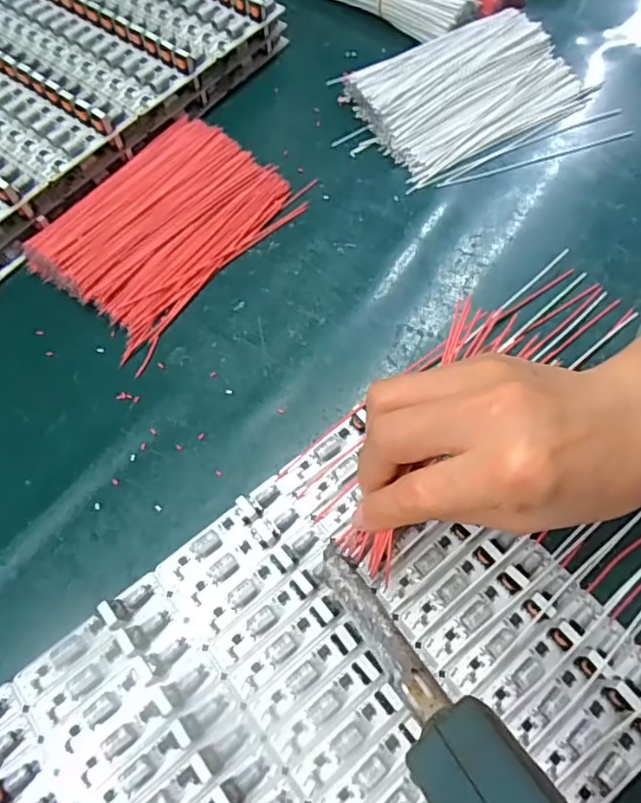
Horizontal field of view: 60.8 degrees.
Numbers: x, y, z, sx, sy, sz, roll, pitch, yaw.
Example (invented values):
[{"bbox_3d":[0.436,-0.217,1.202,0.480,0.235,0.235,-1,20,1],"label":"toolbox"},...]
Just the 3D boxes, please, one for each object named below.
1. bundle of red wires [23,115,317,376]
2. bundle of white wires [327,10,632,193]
[{"bbox_3d":[-0.100,-0.115,0.346,0.113,0.023,0.150,35,71,18],"label":"bundle of red wires"},{"bbox_3d":[0.107,-0.208,0.380,0.170,0.029,0.120,-19,65,-6],"label":"bundle of white wires"}]

